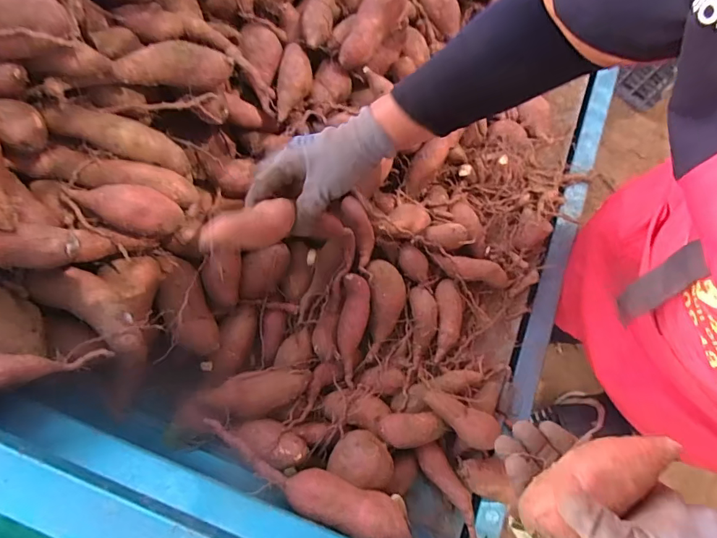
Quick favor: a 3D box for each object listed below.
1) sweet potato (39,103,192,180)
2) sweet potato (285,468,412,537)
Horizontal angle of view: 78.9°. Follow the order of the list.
[{"bbox_3d":[-0.247,-0.138,0.460,0.140,0.033,0.034,17,73,-27],"label":"sweet potato"},{"bbox_3d":[-0.010,0.254,0.468,0.143,0.047,0.043,18,75,4],"label":"sweet potato"}]

